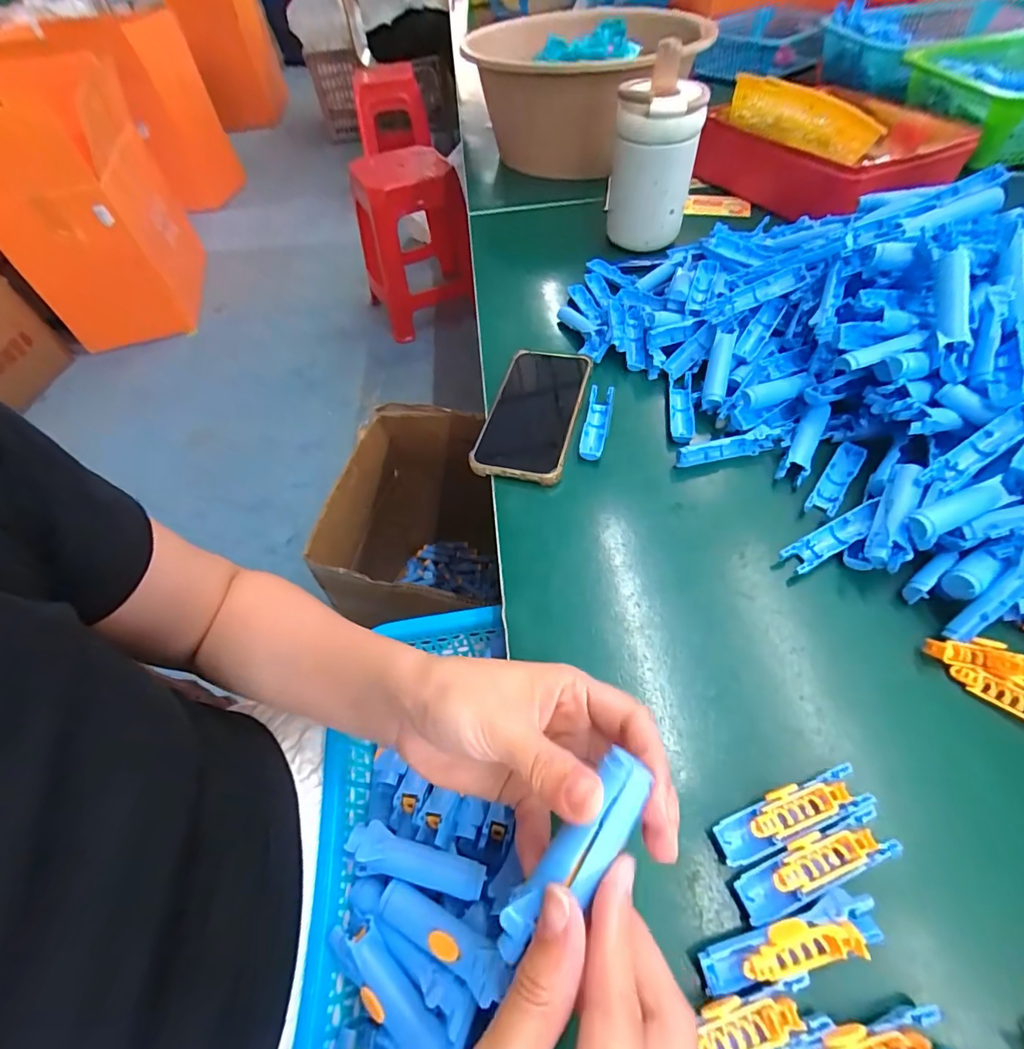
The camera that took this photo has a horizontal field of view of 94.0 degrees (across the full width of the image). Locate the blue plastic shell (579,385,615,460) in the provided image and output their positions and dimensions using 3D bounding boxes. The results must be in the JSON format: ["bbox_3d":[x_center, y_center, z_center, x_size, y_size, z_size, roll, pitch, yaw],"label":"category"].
[{"bbox_3d":[0.071,-0.083,0.399,0.021,0.016,0.078,9,56,10],"label":"blue plastic shell"}]

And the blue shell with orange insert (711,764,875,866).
[{"bbox_3d":[0.133,0.140,0.231,0.075,0.015,0.020,-18,55,-8],"label":"blue shell with orange insert"}]

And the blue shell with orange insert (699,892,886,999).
[{"bbox_3d":[0.117,0.177,0.198,0.075,0.014,0.021,-16,55,-8],"label":"blue shell with orange insert"}]

